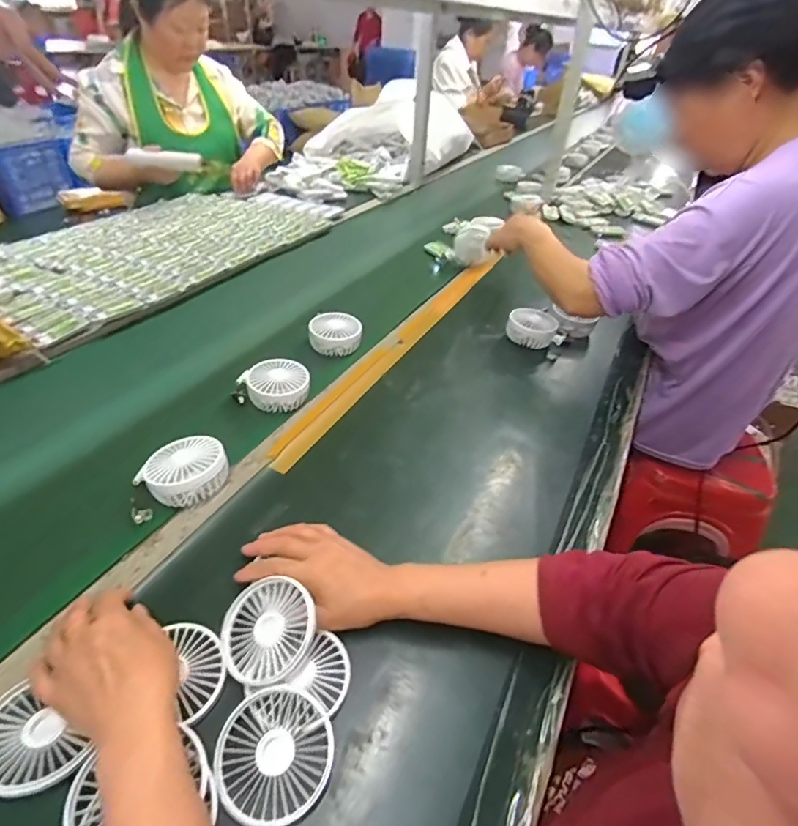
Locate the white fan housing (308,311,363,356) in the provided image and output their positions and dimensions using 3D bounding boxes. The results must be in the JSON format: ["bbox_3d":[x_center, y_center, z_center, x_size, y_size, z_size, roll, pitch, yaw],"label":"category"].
[{"bbox_3d":[-0.109,-0.136,0.833,0.091,0.038,0.084,-4,40,-10],"label":"white fan housing"}]

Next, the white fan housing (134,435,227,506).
[{"bbox_3d":[-0.245,0.068,0.566,0.079,0.034,0.088,25,43,23],"label":"white fan housing"}]

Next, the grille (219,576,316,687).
[{"bbox_3d":[-0.118,0.192,0.434,0.089,0.011,0.085,31,73,39],"label":"grille"}]

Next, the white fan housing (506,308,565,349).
[{"bbox_3d":[0.247,-0.149,0.884,0.099,0.053,0.077,17,41,15],"label":"white fan housing"}]

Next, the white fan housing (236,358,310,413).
[{"bbox_3d":[-0.176,-0.043,0.714,0.084,0.037,0.086,3,39,-2],"label":"white fan housing"}]

